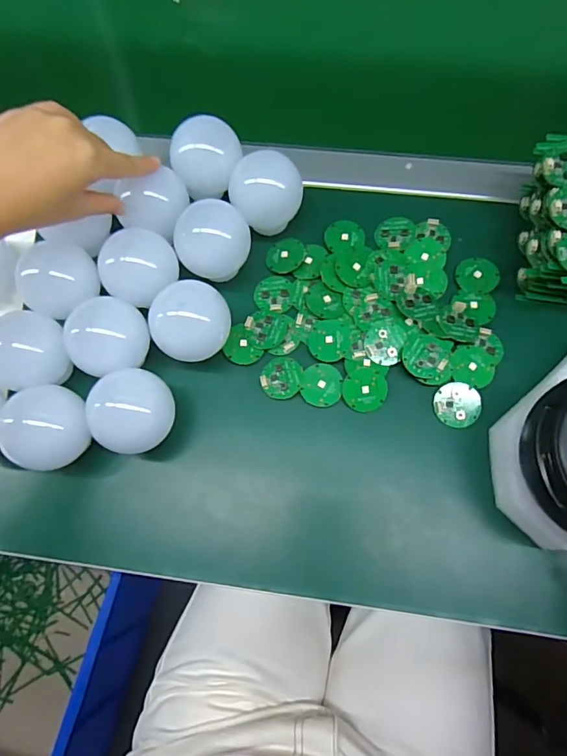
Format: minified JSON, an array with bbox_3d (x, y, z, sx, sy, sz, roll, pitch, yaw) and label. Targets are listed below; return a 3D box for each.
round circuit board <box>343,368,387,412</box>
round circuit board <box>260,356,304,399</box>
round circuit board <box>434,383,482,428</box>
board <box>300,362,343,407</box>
[{"bbox_3d":[0.065,0.009,0.370,0.034,0.004,0.034,0,87,2],"label":"round circuit board"},{"bbox_3d":[-0.001,0.000,0.378,0.033,0.004,0.035,-1,73,2],"label":"round circuit board"},{"bbox_3d":[0.136,0.021,0.364,0.034,0.004,0.034,-2,81,11],"label":"round circuit board"},{"bbox_3d":[0.030,0.005,0.373,0.032,0.004,0.034,5,73,4],"label":"board"}]

